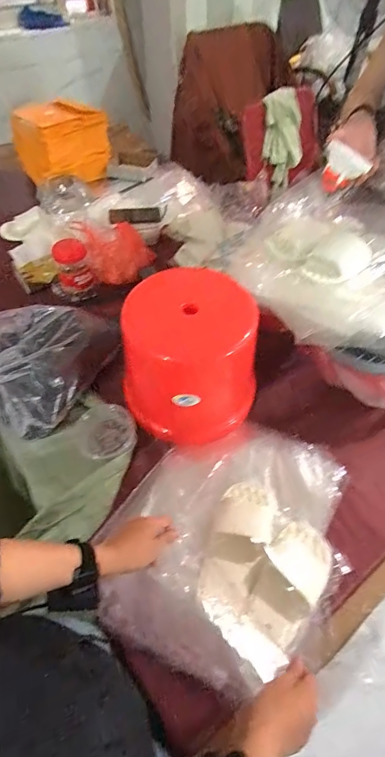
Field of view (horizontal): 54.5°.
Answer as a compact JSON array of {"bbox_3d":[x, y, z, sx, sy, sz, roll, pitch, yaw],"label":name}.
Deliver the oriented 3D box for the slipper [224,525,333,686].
[{"bbox_3d":[0.147,0.340,0.601,0.103,0.064,0.231,34,61,22],"label":"slipper"}]

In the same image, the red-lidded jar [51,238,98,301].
[{"bbox_3d":[-0.331,-0.291,1.031,0.110,0.142,0.100,0,54,0],"label":"red-lidded jar"}]

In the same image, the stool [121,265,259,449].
[{"bbox_3d":[-0.005,-0.045,0.760,0.262,0.239,0.253,-8,55,-6],"label":"stool"}]

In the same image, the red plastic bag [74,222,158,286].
[{"bbox_3d":[-0.215,-0.362,1.088,0.190,0.133,0.137,-22,57,-15],"label":"red plastic bag"}]

